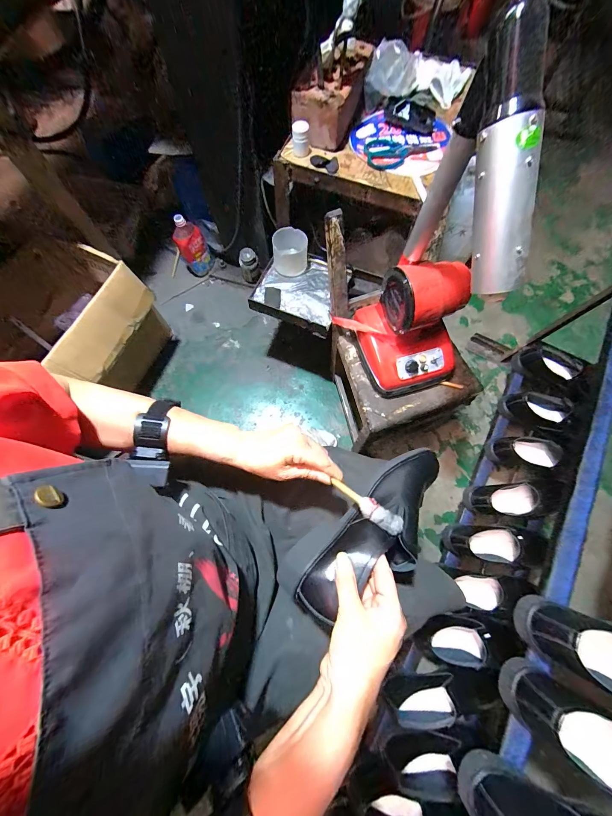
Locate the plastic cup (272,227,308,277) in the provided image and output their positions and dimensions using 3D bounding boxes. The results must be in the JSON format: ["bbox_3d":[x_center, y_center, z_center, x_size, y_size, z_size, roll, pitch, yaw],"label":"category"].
[{"bbox_3d":[-0.042,-0.412,0.784,0.089,0.075,0.087,-3,73,-2],"label":"plastic cup"}]

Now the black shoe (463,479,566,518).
[{"bbox_3d":[0.517,0.236,0.765,0.218,0.082,0.074,-6,73,-3],"label":"black shoe"}]

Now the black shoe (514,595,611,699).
[{"bbox_3d":[0.445,0.358,0.404,0.265,0.081,0.095,23,74,6],"label":"black shoe"}]

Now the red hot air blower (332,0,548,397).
[{"bbox_3d":[0.207,-0.212,0.476,0.173,0.472,0.238,-25,75,-8],"label":"red hot air blower"}]

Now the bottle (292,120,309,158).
[{"bbox_3d":[-0.011,-0.568,0.624,0.034,0.051,0.032,-1,73,-1],"label":"bottle"}]

